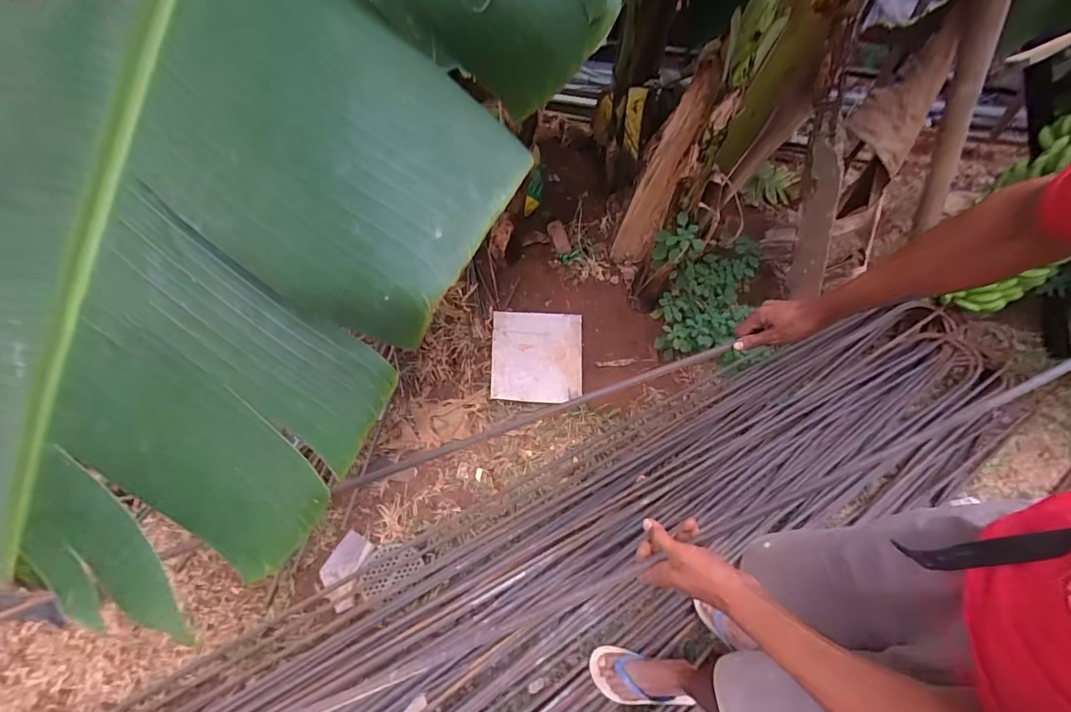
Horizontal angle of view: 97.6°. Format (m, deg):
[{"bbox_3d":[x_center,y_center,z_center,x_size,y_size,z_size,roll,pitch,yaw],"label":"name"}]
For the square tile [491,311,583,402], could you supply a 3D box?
[{"bbox_3d":[0.007,0.000,1.564,0.299,0.015,0.294,3,78,-11],"label":"square tile"}]

